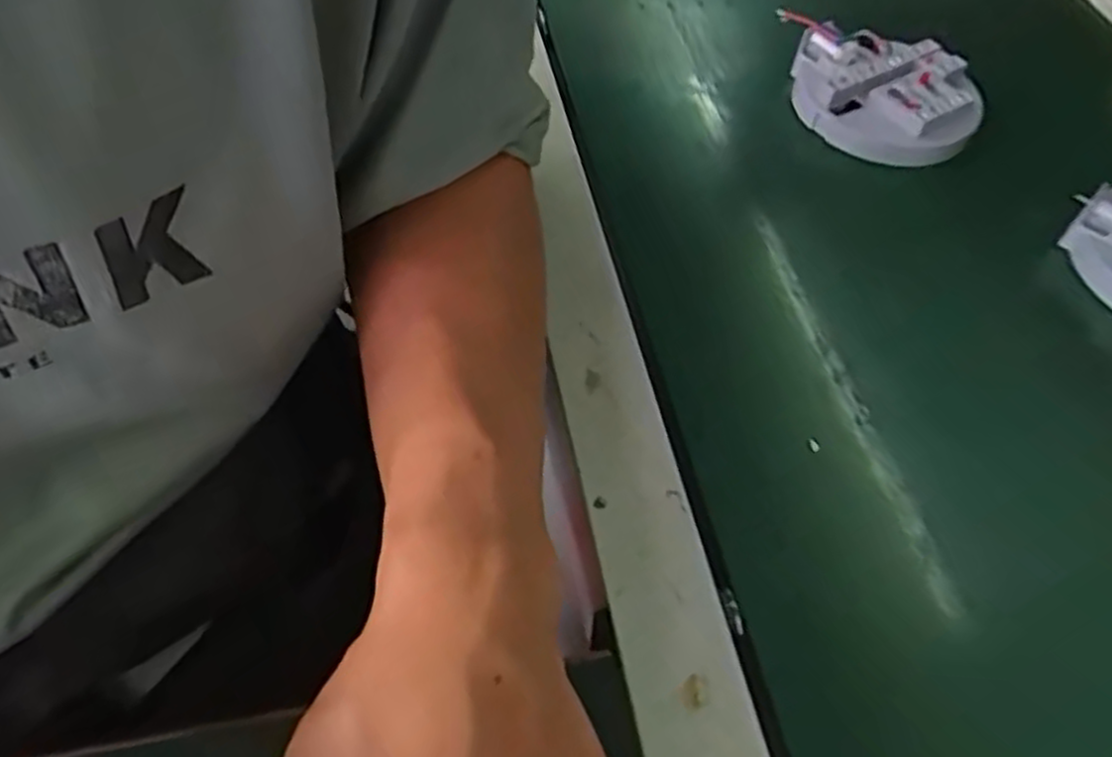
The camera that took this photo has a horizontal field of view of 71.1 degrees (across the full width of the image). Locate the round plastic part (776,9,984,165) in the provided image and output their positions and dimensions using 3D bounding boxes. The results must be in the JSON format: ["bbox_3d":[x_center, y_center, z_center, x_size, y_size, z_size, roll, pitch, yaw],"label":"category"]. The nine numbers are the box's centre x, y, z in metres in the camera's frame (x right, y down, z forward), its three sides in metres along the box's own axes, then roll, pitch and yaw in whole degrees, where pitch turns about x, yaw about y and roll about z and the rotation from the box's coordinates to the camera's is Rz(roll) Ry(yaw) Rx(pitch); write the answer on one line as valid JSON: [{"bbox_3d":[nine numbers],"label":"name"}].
[{"bbox_3d":[0.184,-0.164,0.441,0.090,0.025,0.109,-5,60,-7],"label":"round plastic part"}]

